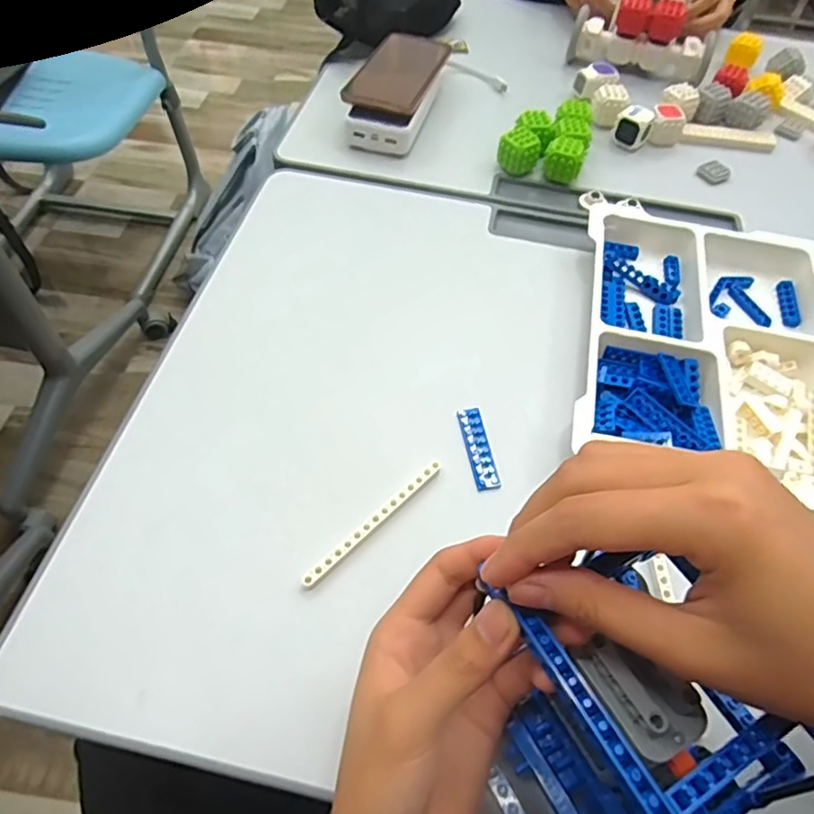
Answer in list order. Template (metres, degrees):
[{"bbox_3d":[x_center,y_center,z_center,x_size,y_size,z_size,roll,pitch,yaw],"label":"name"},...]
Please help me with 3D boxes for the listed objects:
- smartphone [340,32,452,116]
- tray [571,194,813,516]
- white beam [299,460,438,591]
[{"bbox_3d":[-0.006,-0.362,0.621,0.075,0.013,0.170,17,55,7],"label":"smartphone"},{"bbox_3d":[0.323,-0.047,0.458,0.368,0.032,0.306,13,56,5],"label":"tray"},{"bbox_3d":[-0.019,0.073,0.375,0.116,0.007,0.008,-38,66,-25],"label":"white beam"}]

